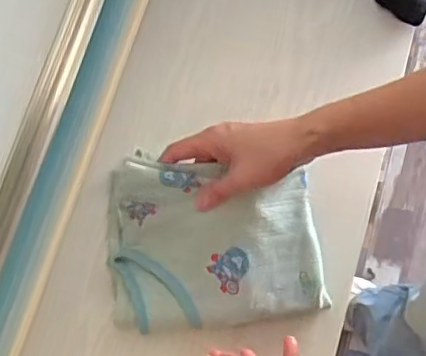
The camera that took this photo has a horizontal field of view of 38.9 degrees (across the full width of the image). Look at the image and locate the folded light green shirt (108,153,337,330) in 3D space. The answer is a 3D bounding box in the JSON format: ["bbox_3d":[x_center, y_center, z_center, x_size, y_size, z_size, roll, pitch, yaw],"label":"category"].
[{"bbox_3d":[0.005,0.057,0.555,0.199,0.083,0.150,-5,77,-3],"label":"folded light green shirt"}]

